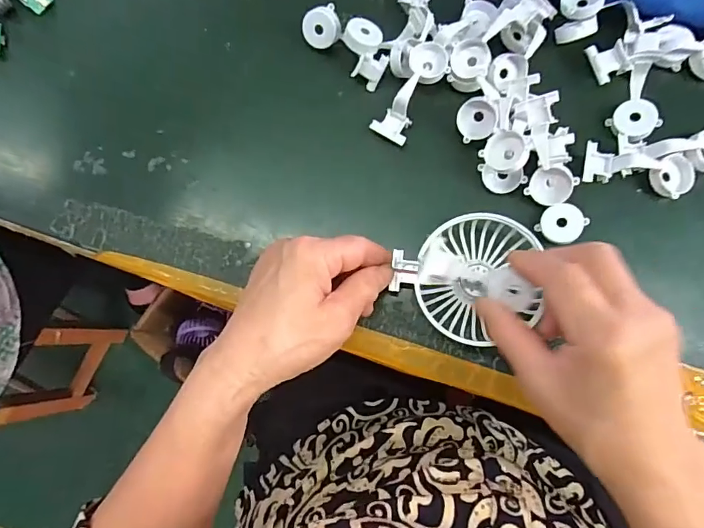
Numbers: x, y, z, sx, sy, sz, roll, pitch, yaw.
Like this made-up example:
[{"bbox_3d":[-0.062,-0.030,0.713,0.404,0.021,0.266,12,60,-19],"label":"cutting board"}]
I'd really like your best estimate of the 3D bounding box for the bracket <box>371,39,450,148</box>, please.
[{"bbox_3d":[0.045,-0.129,0.355,0.029,0.025,0.074,32,88,8],"label":"bracket"}]

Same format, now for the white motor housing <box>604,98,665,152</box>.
[{"bbox_3d":[0.203,-0.103,0.347,0.034,0.016,0.032,-1,84,6],"label":"white motor housing"}]

